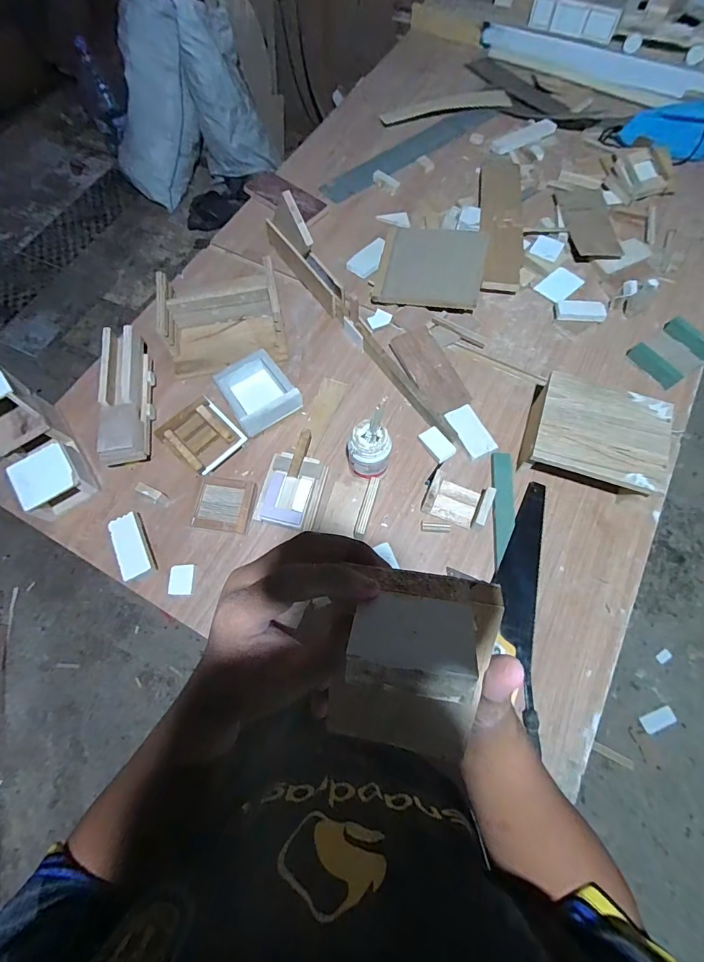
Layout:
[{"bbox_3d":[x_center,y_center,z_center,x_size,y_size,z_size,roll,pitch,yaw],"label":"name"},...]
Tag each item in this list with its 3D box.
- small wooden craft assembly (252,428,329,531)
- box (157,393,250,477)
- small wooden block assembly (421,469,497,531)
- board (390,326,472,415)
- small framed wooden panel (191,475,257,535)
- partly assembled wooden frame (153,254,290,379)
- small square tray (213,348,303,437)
[{"bbox_3d":[-0.113,-0.002,0.803,0.115,0.056,0.190,11,71,6],"label":"small wooden craft assembly"},{"bbox_3d":[-0.305,-0.092,0.836,0.141,0.049,0.127,42,75,14],"label":"box"},{"bbox_3d":[0.201,0.036,0.784,0.119,0.051,0.086,22,72,9],"label":"small wooden block assembly"},{"bbox_3d":[0.172,-0.243,0.898,0.090,0.015,0.213,-23,75,-5],"label":"board"},{"bbox_3d":[-0.241,0.044,0.793,0.107,0.020,0.105,8,70,5],"label":"small framed wooden panel"},{"bbox_3d":[-0.291,-0.356,0.928,0.258,0.094,0.226,-8,70,-1],"label":"partly assembled wooden frame"},{"bbox_3d":[-0.198,-0.183,0.867,0.136,0.055,0.156,-34,73,-10],"label":"small square tray"}]

